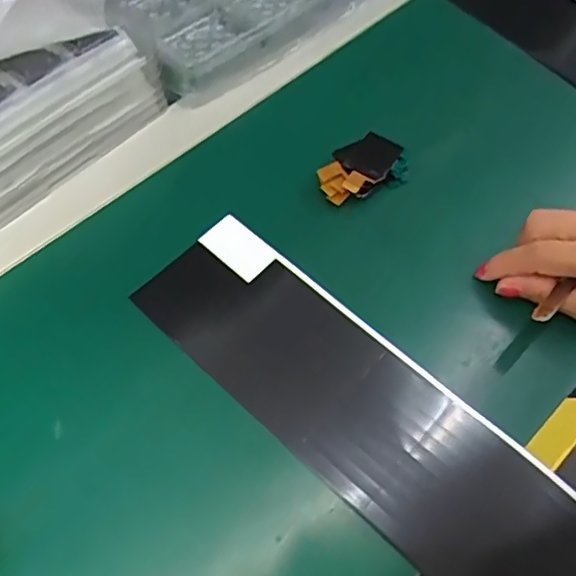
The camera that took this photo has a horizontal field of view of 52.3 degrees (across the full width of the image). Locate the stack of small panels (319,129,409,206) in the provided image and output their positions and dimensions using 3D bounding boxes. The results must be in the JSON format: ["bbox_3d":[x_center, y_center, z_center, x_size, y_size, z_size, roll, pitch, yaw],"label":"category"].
[{"bbox_3d":[0.049,-0.080,0.392,0.058,0.016,0.040,-30,66,-18],"label":"stack of small panels"}]

